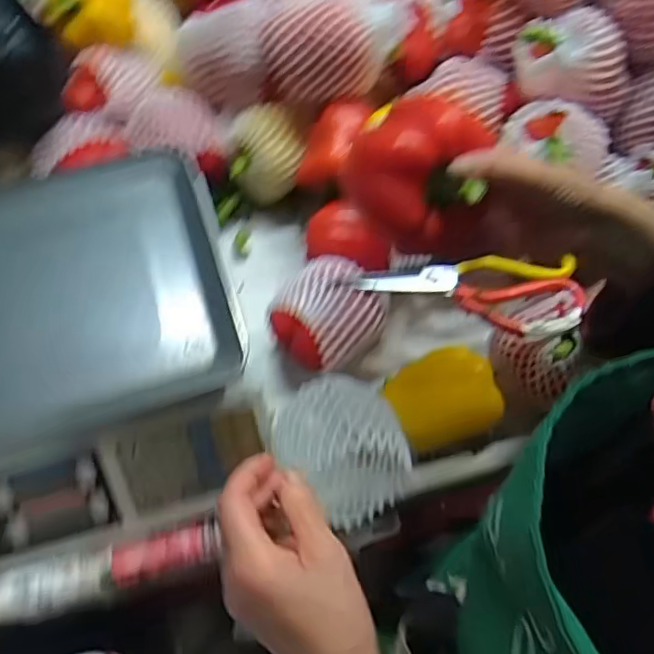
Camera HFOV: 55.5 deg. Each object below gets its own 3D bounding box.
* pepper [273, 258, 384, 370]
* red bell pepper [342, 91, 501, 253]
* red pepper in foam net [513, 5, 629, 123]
[{"bbox_3d":[0.001,-0.006,0.584,0.087,0.078,0.087,0,62,0],"label":"pepper"},{"bbox_3d":[0.060,-0.099,0.409,0.090,0.069,0.074,12,63,6],"label":"red bell pepper"},{"bbox_3d":[0.220,-0.236,0.555,0.100,0.063,0.062,12,63,6],"label":"red pepper in foam net"}]

